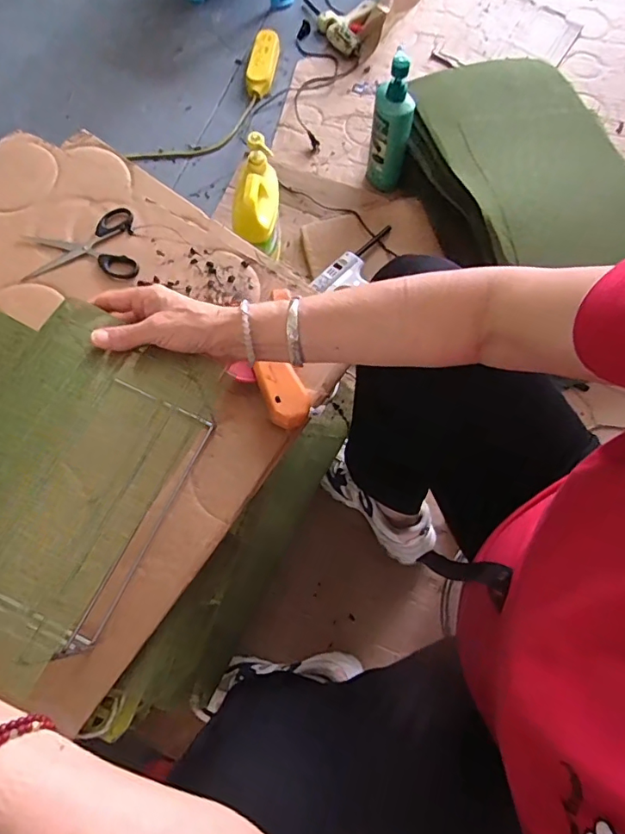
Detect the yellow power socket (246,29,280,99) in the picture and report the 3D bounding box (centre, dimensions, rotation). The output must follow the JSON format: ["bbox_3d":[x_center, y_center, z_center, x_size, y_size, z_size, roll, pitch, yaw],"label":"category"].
[{"bbox_3d":[-0.120,-0.862,1.200,0.068,0.042,0.193,8,71,2],"label":"yellow power socket"}]

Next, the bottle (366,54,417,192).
[{"bbox_3d":[0.157,-0.569,0.995,0.078,0.273,0.059,12,71,3],"label":"bottle"}]

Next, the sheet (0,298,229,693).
[{"bbox_3d":[-0.209,0.037,0.393,0.174,0.039,0.271,24,72,7],"label":"sheet"}]

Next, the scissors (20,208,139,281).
[{"bbox_3d":[-0.289,-0.214,0.618,0.134,0.013,0.098,-5,71,-3],"label":"scissors"}]

